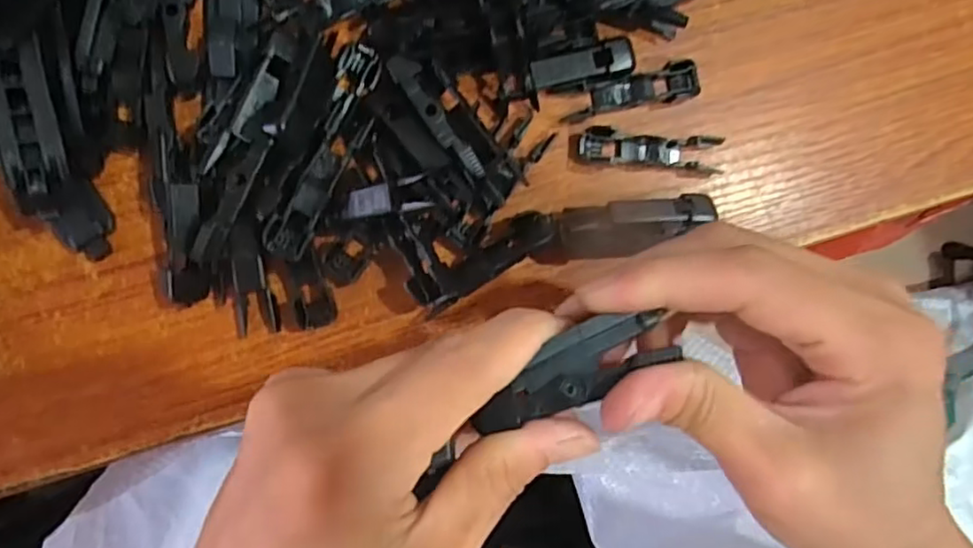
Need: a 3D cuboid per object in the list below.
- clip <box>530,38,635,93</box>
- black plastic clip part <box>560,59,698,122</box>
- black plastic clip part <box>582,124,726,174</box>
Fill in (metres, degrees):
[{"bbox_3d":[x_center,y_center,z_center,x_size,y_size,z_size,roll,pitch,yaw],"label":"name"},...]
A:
[{"bbox_3d":[0.036,-0.078,0.243,0.040,0.009,0.014,-17,91,-7],"label":"clip"},{"bbox_3d":[0.056,-0.071,0.247,0.053,0.006,0.014,-14,91,-7],"label":"black plastic clip part"},{"bbox_3d":[0.064,-0.048,0.247,0.056,0.007,0.013,4,89,-7],"label":"black plastic clip part"}]

